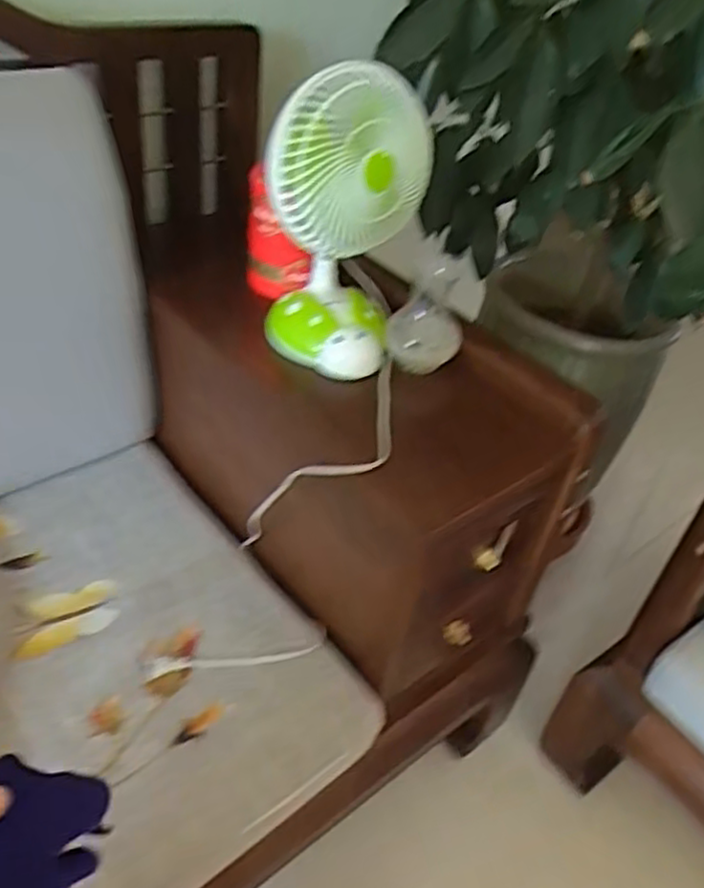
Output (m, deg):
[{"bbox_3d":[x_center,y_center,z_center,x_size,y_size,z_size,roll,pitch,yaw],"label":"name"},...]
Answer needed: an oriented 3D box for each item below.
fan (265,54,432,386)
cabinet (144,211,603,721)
[{"bbox_3d":[-0.014,-0.275,0.921,0.170,0.328,0.147,16,40,10],"label":"fan"},{"bbox_3d":[-0.033,0.027,1.084,0.303,0.382,0.606,-28,51,-35],"label":"cabinet"}]

